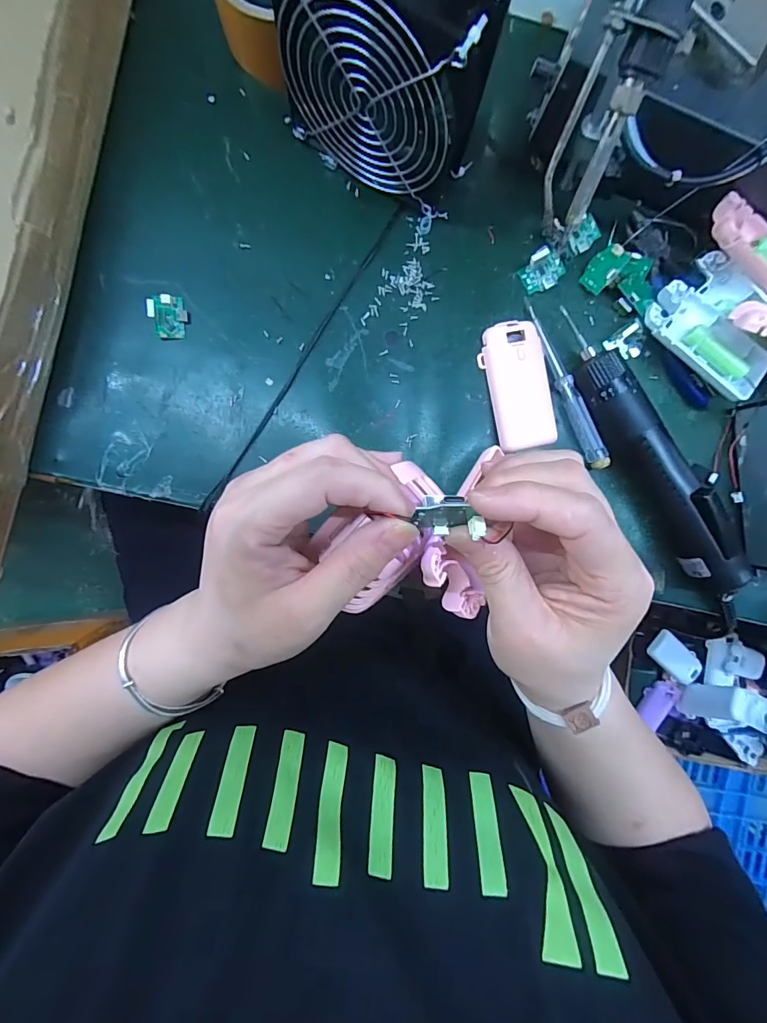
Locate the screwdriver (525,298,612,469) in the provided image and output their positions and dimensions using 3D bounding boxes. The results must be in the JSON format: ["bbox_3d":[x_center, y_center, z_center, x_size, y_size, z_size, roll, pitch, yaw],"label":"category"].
[{"bbox_3d":[0.139,-0.096,0.323,0.014,0.011,0.136,-24,93,-2],"label":"screwdriver"}]

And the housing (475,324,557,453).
[{"bbox_3d":[0.102,-0.094,0.319,0.043,0.015,0.093,-14,92,-2],"label":"housing"}]

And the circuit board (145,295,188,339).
[{"bbox_3d":[-0.159,-0.143,0.310,0.026,0.008,0.030,-8,102,-35],"label":"circuit board"}]

